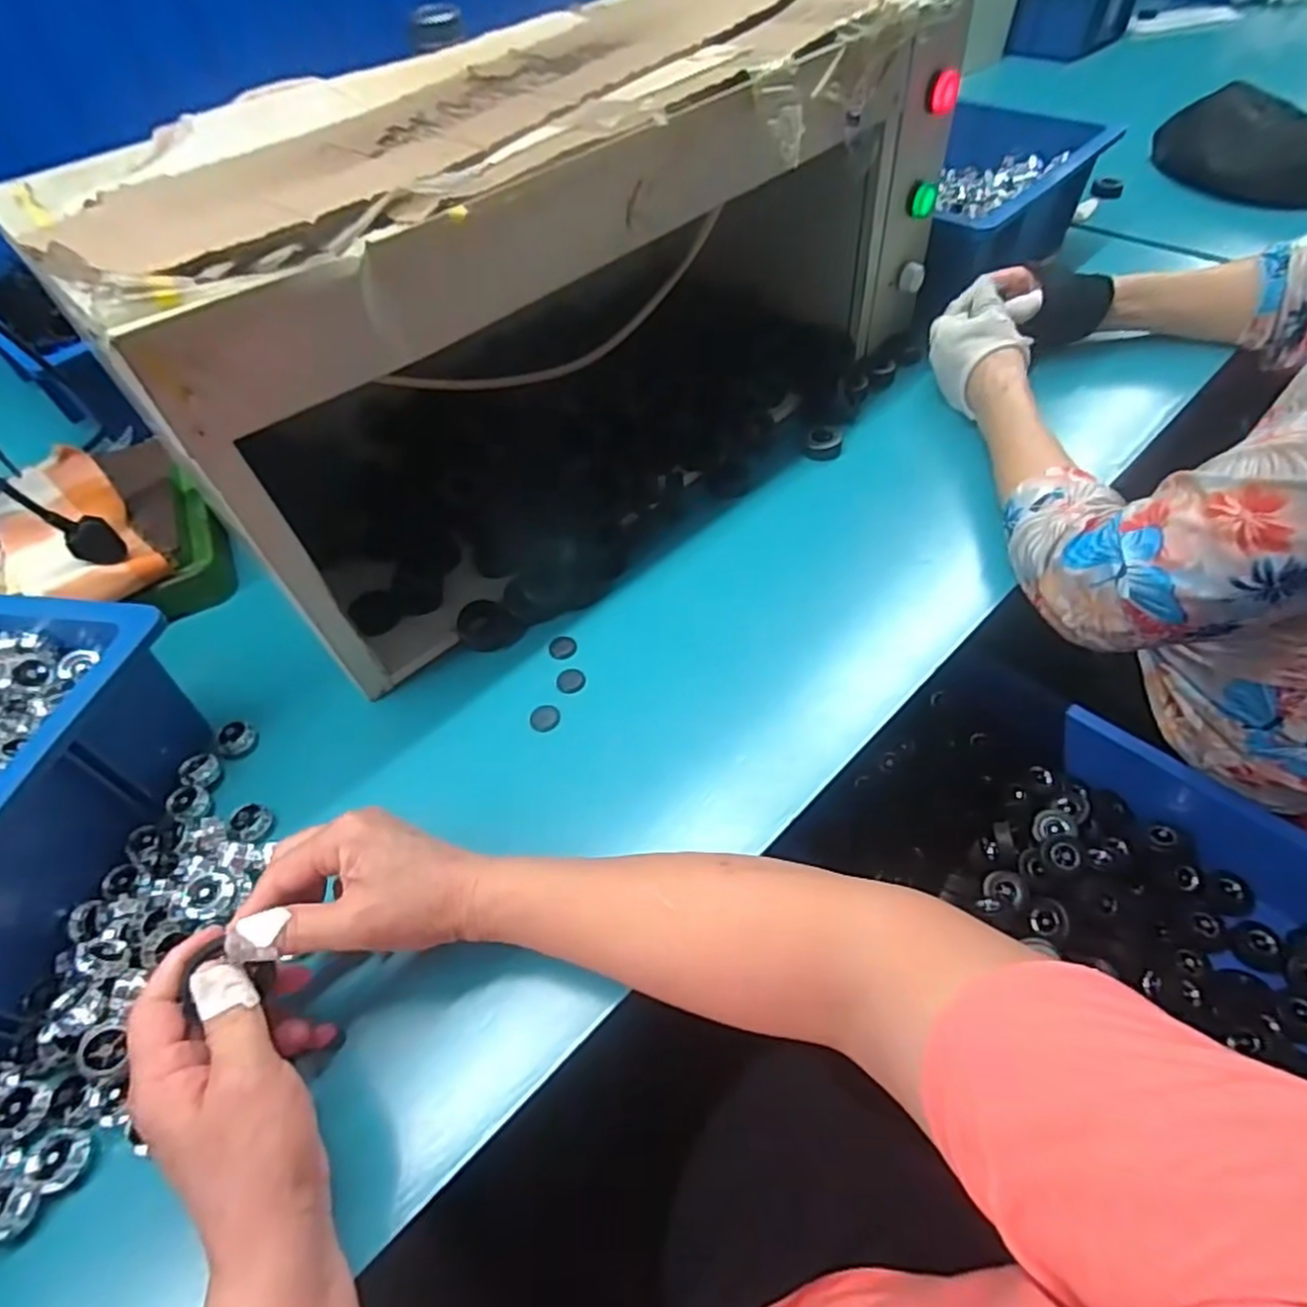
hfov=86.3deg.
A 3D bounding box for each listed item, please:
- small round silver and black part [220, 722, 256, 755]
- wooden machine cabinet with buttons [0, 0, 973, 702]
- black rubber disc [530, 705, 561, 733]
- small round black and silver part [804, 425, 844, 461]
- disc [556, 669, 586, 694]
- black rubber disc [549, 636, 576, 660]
[{"bbox_3d":[-0.295,0.060,0.495,0.018,0.016,0.023,29,60,22],"label":"small round silver and black part"},{"bbox_3d":[-0.073,-0.318,0.585,0.335,0.279,0.665,37,63,26],"label":"wooden machine cabinet with buttons"},{"bbox_3d":[-0.076,0.045,0.488,0.021,0.006,0.020,-1,53,2],"label":"black rubber disc"},{"bbox_3d":[0.159,-0.196,0.650,0.032,0.016,0.032,-1,53,2],"label":"small round black and silver part"},{"bbox_3d":[-0.060,0.020,0.508,0.021,0.004,0.021,-1,53,2],"label":"disc"},{"bbox_3d":[-0.069,-0.004,0.532,0.021,0.007,0.018,-12,53,-6],"label":"black rubber disc"}]

